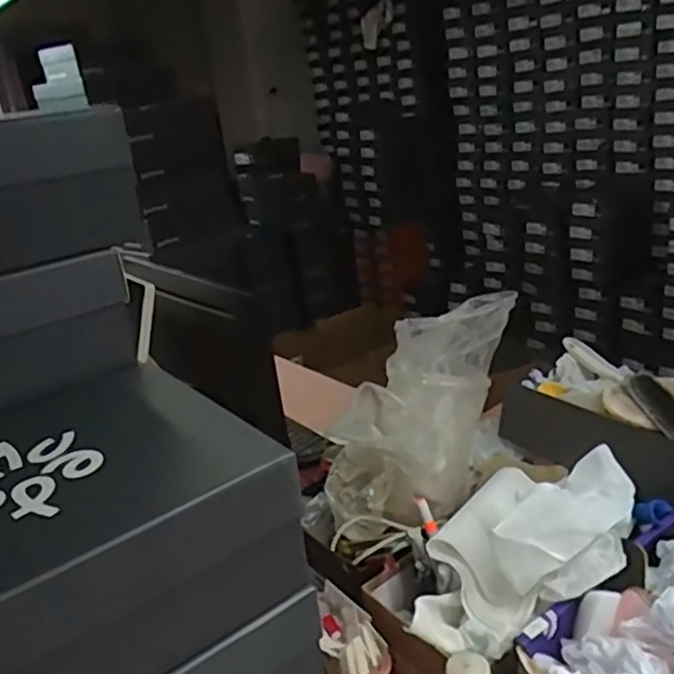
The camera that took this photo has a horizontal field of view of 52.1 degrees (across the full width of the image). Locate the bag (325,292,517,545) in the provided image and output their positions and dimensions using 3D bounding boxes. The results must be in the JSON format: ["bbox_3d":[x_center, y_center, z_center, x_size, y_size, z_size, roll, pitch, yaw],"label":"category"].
[{"bbox_3d":[0.122,0.108,1.000,0.178,0.204,0.397,19,72,48],"label":"bag"}]

